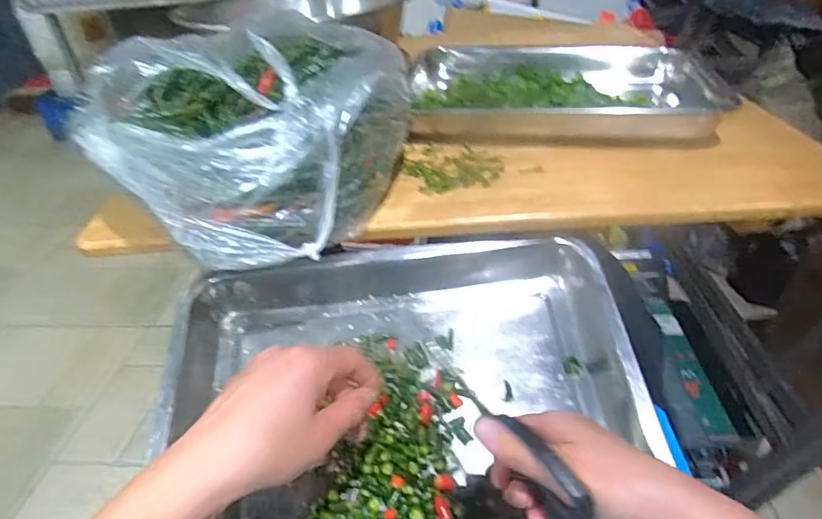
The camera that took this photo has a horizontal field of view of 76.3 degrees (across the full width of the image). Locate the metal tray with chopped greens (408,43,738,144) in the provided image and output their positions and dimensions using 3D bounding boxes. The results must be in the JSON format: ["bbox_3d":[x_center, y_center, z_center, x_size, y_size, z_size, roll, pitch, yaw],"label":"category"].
[{"bbox_3d":[0.182,-0.236,0.714,0.371,0.049,0.292,5,36,13],"label":"metal tray with chopped greens"}]

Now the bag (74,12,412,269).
[{"bbox_3d":[-0.139,-0.120,0.496,0.227,0.130,0.257,12,38,21],"label":"bag"}]

